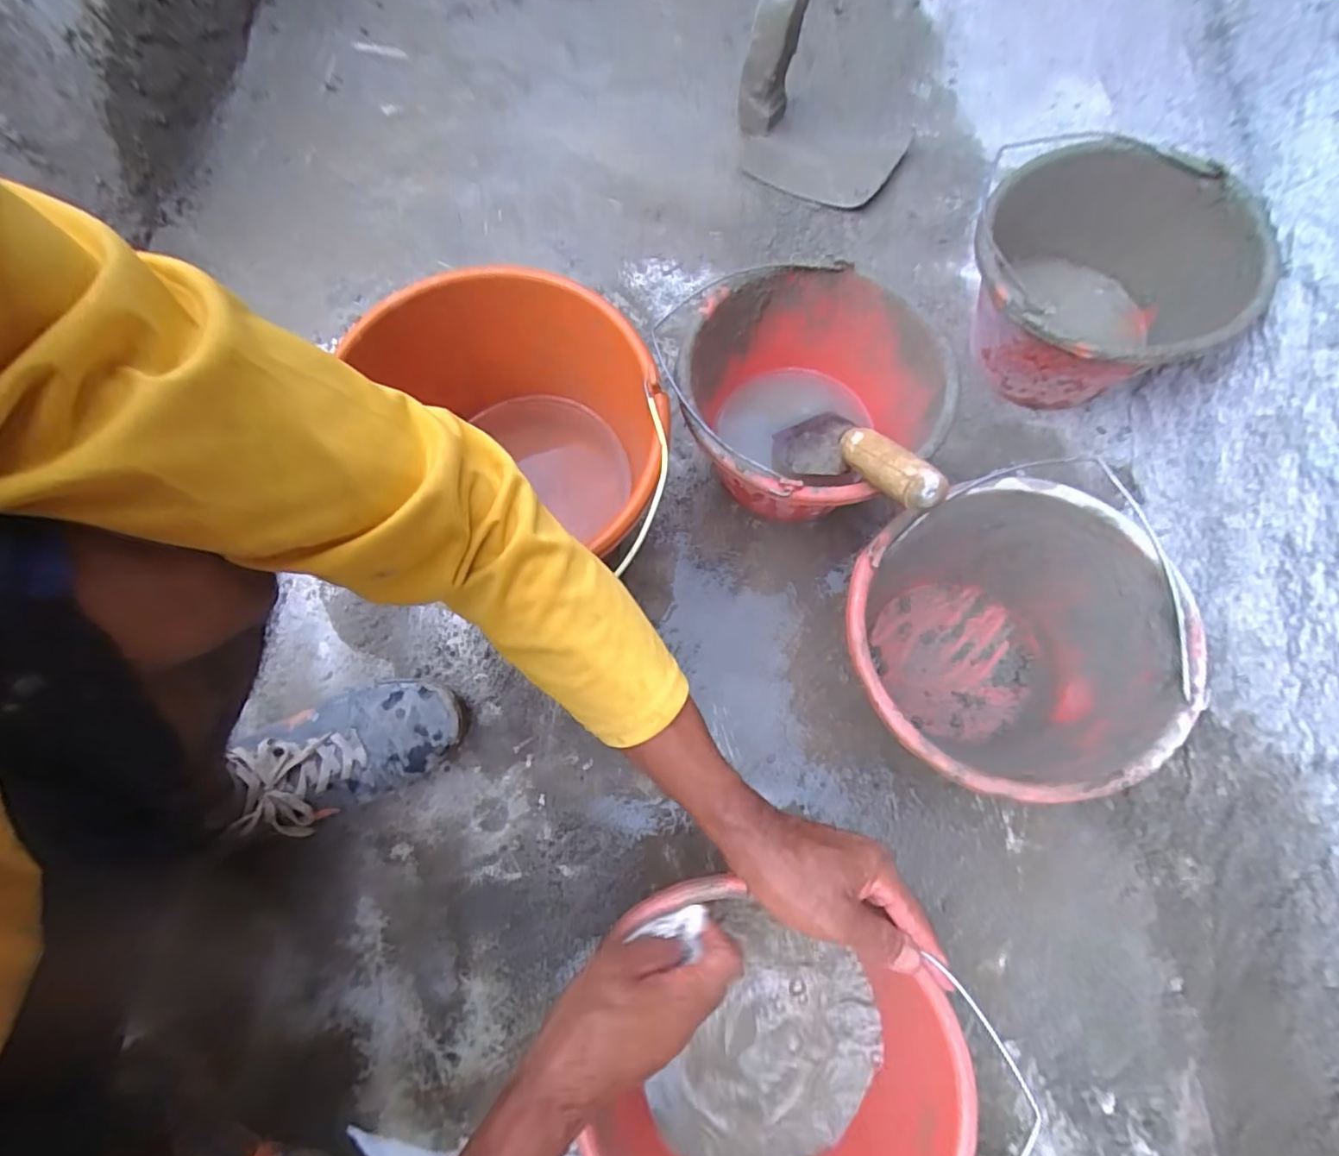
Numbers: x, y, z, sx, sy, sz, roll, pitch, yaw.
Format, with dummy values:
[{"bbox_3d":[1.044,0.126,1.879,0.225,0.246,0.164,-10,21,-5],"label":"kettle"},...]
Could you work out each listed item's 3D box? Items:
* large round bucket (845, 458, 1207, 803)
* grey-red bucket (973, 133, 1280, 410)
[{"bbox_3d":[0.260,0.059,0.504,0.237,0.175,0.224,0,74,0],"label":"large round bucket"},{"bbox_3d":[0.418,-0.280,0.611,0.241,0.184,0.231,0,74,0],"label":"grey-red bucket"}]

